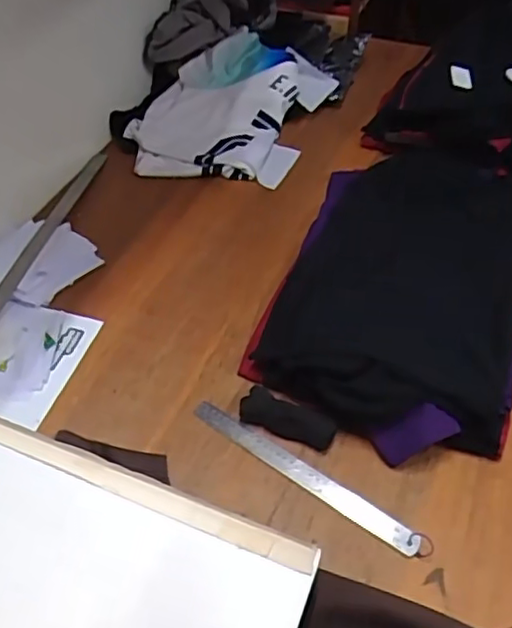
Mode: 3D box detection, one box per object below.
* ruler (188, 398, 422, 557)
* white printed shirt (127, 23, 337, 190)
[{"bbox_3d":[0.054,0.195,0.777,0.319,0.008,0.032,28,59,23],"label":"ruler"},{"bbox_3d":[-0.053,-0.420,1.241,0.322,0.125,0.394,13,47,12],"label":"white printed shirt"}]

